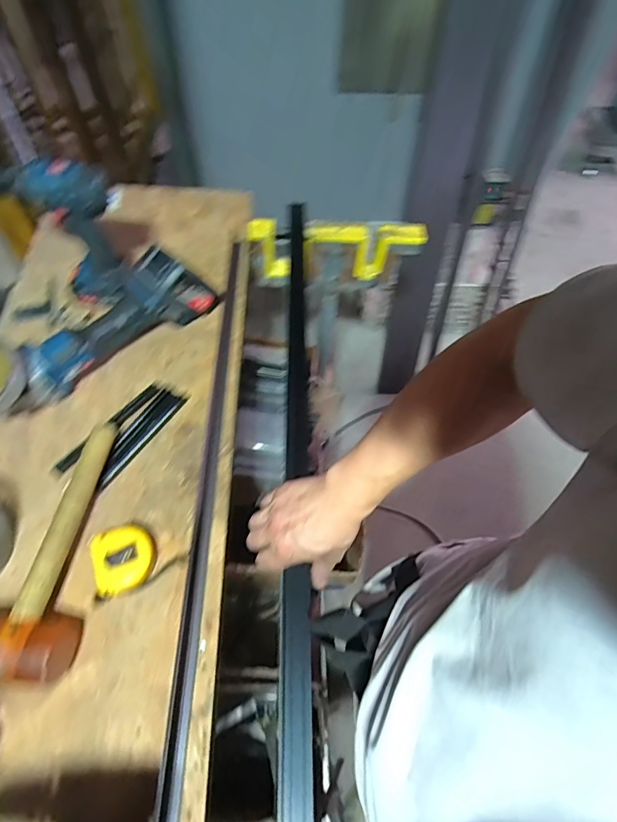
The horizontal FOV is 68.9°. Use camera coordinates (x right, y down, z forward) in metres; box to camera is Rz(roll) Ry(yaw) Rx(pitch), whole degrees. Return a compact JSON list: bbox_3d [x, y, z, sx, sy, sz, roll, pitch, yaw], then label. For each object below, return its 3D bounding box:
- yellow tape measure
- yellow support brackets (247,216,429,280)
[{"bbox_3d":[-0.212,0.171,0.520,0.067,0.032,0.079,-11,61,-10],"label":"yellow tape measure"},{"bbox_3d":[0.054,-0.321,0.897,0.331,0.111,0.045,2,60,-2],"label":"yellow support brackets"}]

